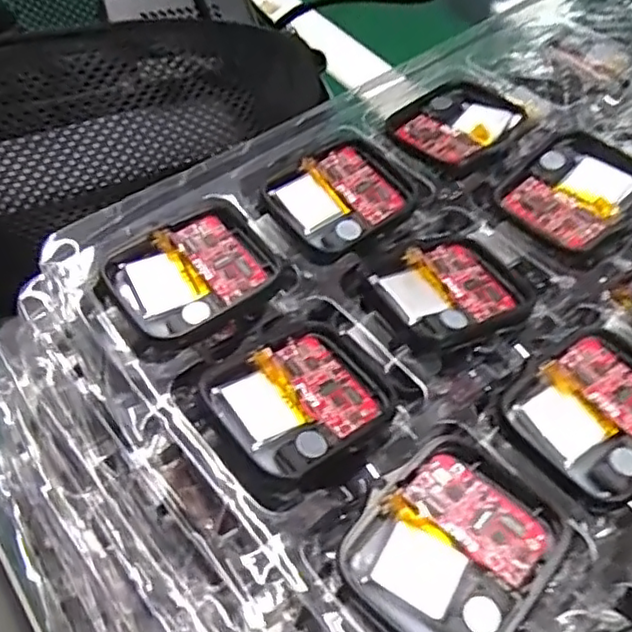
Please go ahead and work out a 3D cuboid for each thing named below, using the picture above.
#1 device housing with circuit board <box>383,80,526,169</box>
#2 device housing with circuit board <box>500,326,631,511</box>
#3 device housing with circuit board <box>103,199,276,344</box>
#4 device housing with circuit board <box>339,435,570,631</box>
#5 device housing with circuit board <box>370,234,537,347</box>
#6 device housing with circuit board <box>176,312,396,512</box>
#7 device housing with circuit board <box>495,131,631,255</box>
[{"bbox_3d":[0.050,-0.068,0.230,0.041,0.007,0.035,-31,61,-24],"label":"device housing with circuit board"},{"bbox_3d":[0.072,0.024,0.166,0.042,0.008,0.036,-32,61,-24],"label":"device housing with circuit board"},{"bbox_3d":[-0.034,-0.012,0.181,0.043,0.006,0.036,-31,61,-24],"label":"device housing with circuit board"},{"bbox_3d":[0.029,0.049,0.139,0.036,0.006,0.042,39,60,23],"label":"device housing with circuit board"},{"bbox_3d":[0.040,-0.008,0.187,0.042,0.010,0.035,-20,57,-18],"label":"device housing with circuit board"},{"bbox_3d":[-0.005,0.021,0.162,0.047,0.010,0.041,-33,62,-25],"label":"device housing with circuit board"},{"bbox_3d":[0.084,-0.040,0.209,0.044,0.013,0.036,-34,62,-25],"label":"device housing with circuit board"}]

